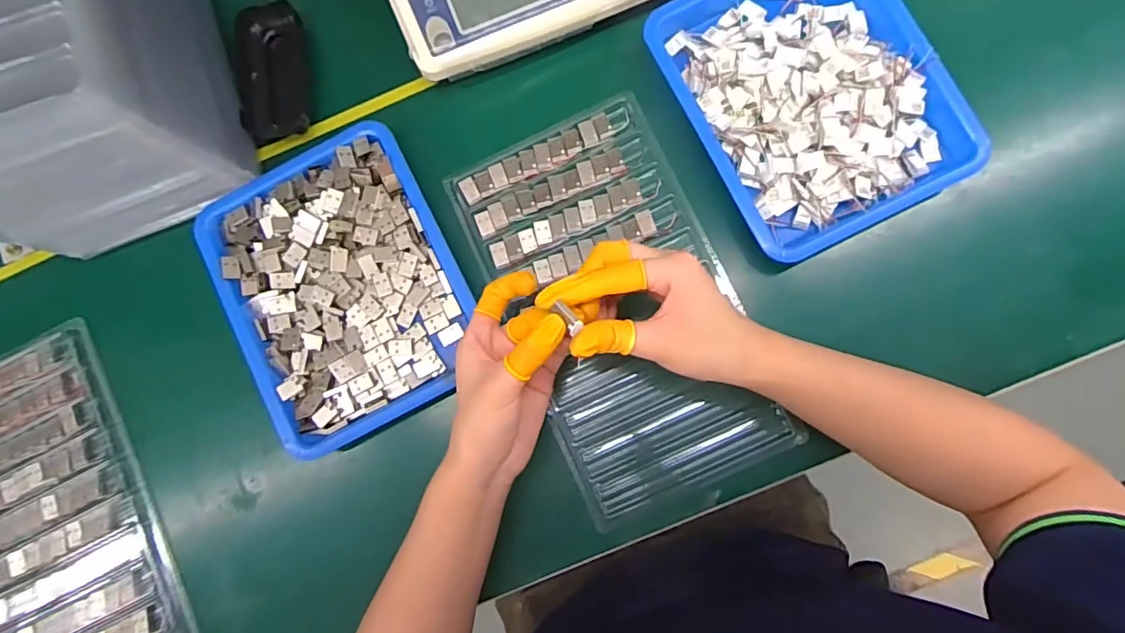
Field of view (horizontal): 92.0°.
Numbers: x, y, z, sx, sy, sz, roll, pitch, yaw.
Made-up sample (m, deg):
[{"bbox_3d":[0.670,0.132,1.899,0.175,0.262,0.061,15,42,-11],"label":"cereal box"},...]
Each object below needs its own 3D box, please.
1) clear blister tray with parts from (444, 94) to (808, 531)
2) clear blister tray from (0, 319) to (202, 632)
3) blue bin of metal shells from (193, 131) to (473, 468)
[{"bbox_3d":[0.044,-0.010,0.414,0.164,0.023,0.296,-25,82,5],"label":"clear blister tray with parts"},{"bbox_3d":[-0.412,0.176,0.432,0.173,0.023,0.300,-27,82,2],"label":"clear blister tray"},{"bbox_3d":[-0.167,-0.024,0.416,0.168,0.031,0.218,-27,82,2],"label":"blue bin of metal shells"}]

